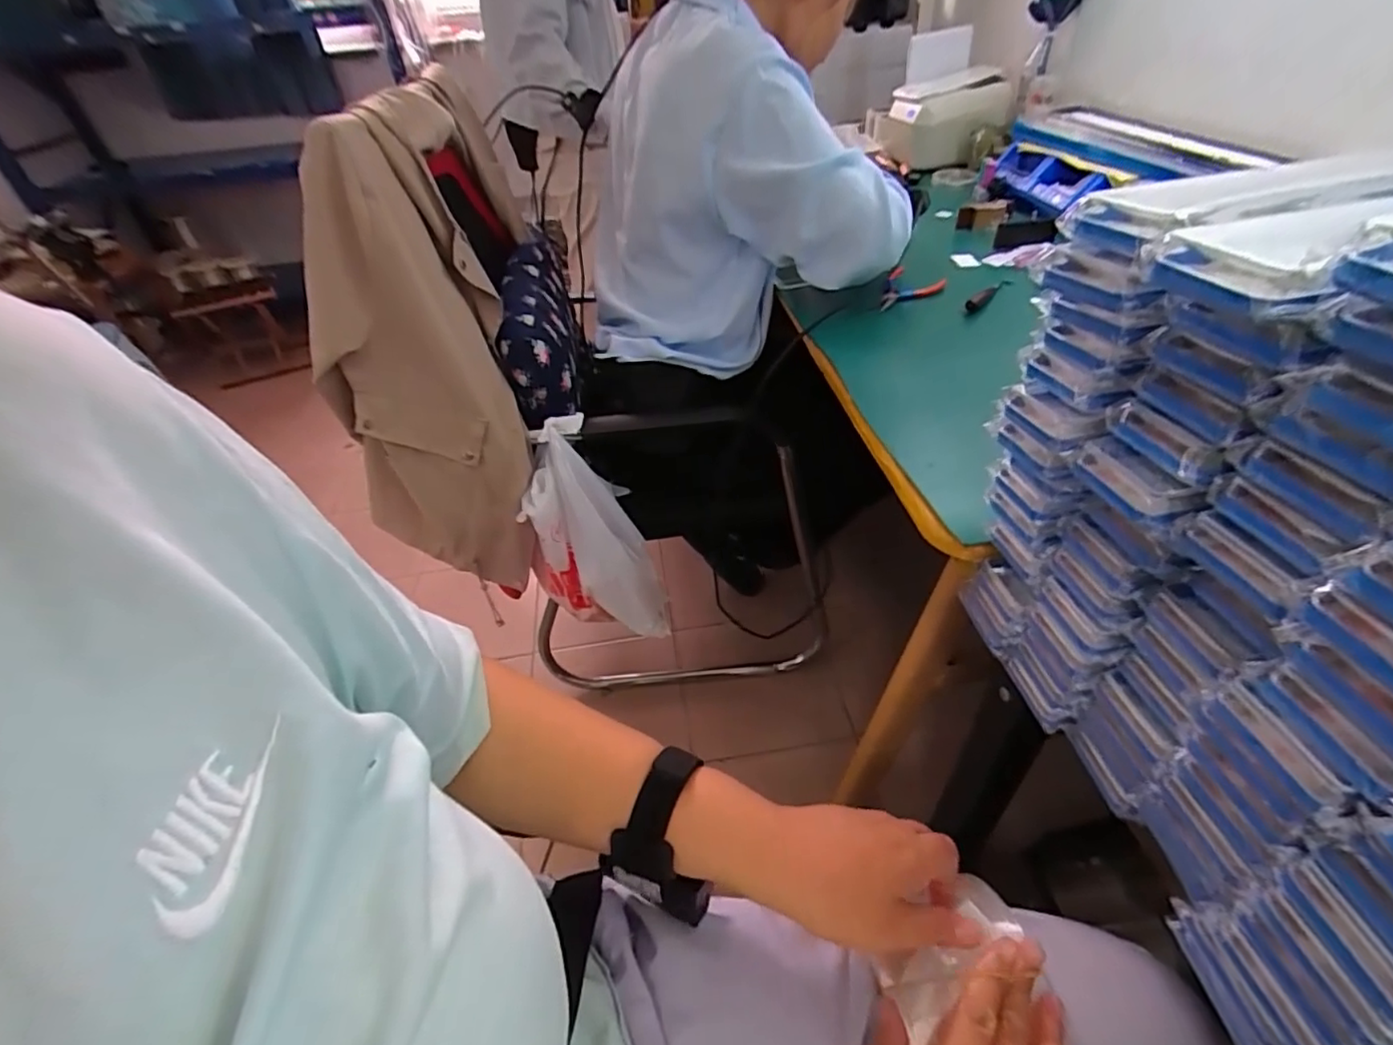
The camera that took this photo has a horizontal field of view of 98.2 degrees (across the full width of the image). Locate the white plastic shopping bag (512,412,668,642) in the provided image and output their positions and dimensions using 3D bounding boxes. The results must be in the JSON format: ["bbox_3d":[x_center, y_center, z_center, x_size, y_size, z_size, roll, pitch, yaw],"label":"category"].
[{"bbox_3d":[-0.169,0.022,0.918,0.159,0.355,0.141,-32,24,-26],"label":"white plastic shopping bag"}]

